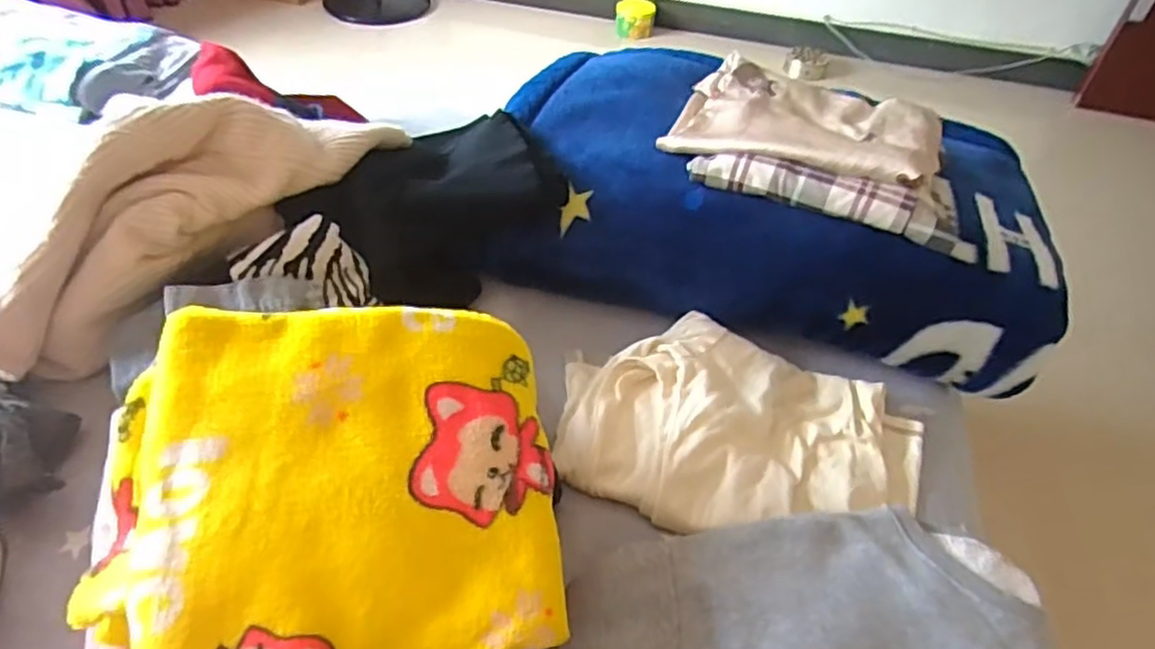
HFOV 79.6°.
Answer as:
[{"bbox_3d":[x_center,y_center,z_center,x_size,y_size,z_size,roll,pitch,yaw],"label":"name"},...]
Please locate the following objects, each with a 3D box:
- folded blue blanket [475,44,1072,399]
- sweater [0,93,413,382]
[{"bbox_3d":[0.237,-0.173,0.884,0.639,0.141,0.423,12,46,7],"label":"folded blue blanket"},{"bbox_3d":[-0.397,-0.119,0.708,0.464,0.196,0.093,-40,58,-12],"label":"sweater"}]

